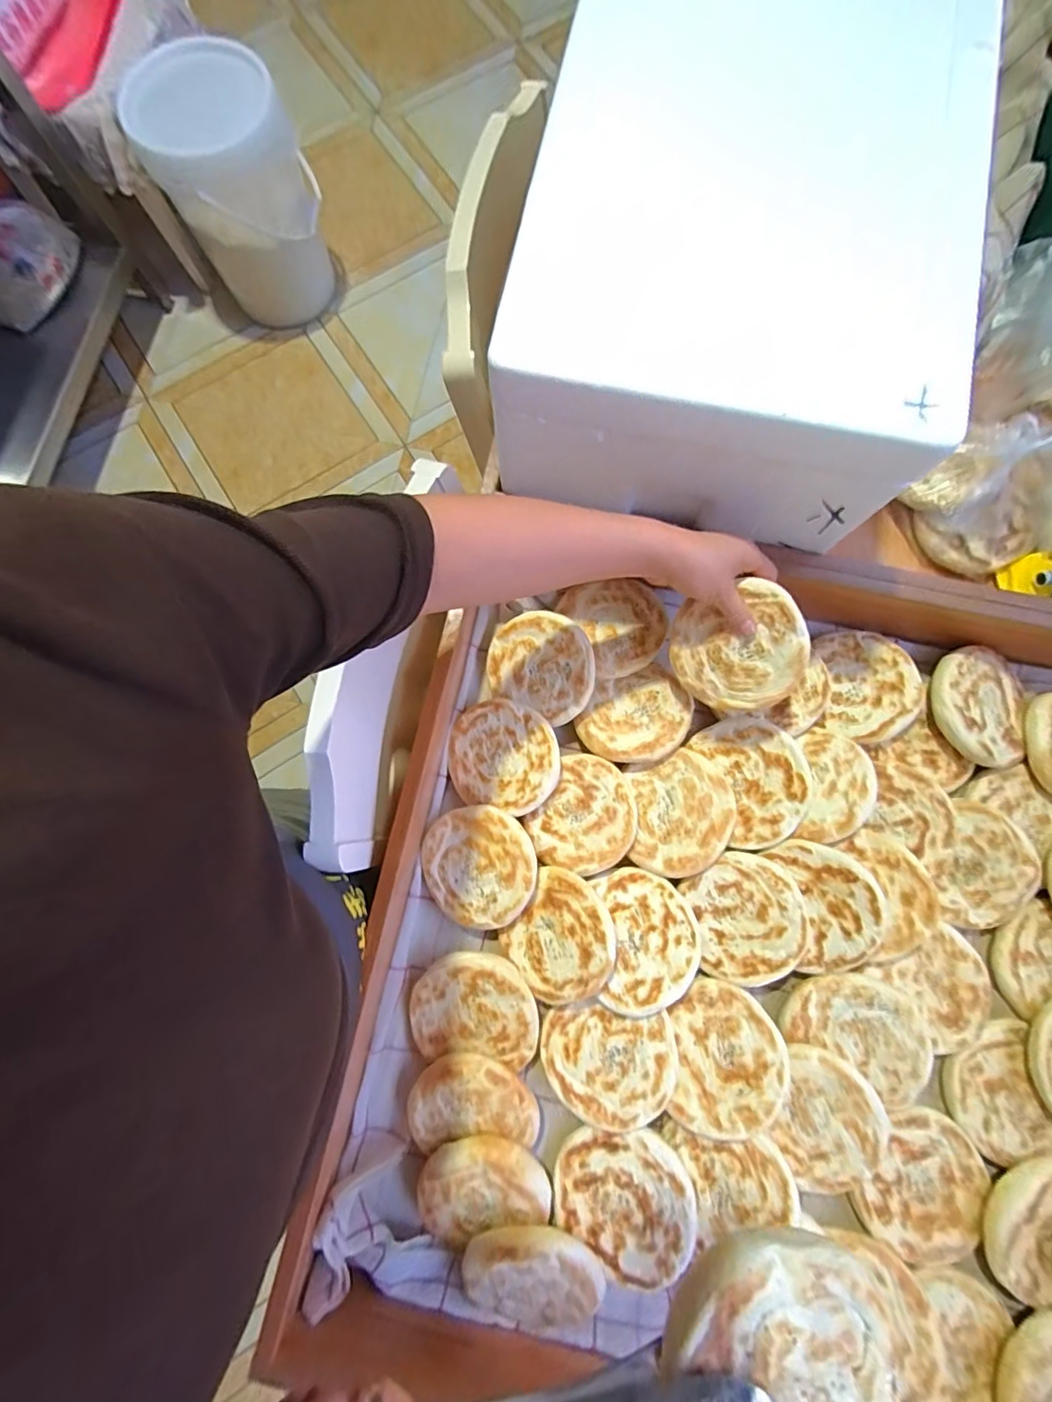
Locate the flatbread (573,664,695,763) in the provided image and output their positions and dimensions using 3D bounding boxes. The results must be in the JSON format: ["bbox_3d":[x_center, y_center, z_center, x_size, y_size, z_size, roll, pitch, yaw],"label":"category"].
[{"bbox_3d":[0.114,0.016,0.549,0.117,0.016,0.093,-16,80,-2],"label":"flatbread"}]

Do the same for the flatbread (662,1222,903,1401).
[{"bbox_3d":[0.132,0.332,0.261,0.106,0.015,0.104,-29,79,-6],"label":"flatbread"}]

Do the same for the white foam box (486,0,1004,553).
[{"bbox_3d":[0.190,-0.440,0.484,0.331,0.169,0.515,11,80,3],"label":"white foam box"}]

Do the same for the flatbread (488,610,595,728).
[{"bbox_3d":[0.016,-0.041,0.554,0.123,0.012,0.105,26,101,21],"label":"flatbread"}]

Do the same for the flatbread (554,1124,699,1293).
[{"bbox_3d":[0.090,0.449,0.473,0.122,0.010,0.113,-4,75,14],"label":"flatbread"}]

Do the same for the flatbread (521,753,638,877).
[{"bbox_3d":[0.061,0.118,0.527,0.098,0.012,0.115,35,82,7],"label":"flatbread"}]

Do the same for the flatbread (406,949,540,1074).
[{"bbox_3d":[-0.049,0.292,0.500,0.118,0.026,0.100,5,79,1],"label":"flatbread"}]

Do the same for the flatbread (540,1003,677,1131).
[{"bbox_3d":[0.079,0.343,0.495,0.120,0.025,0.094,-4,79,0],"label":"flatbread"}]

